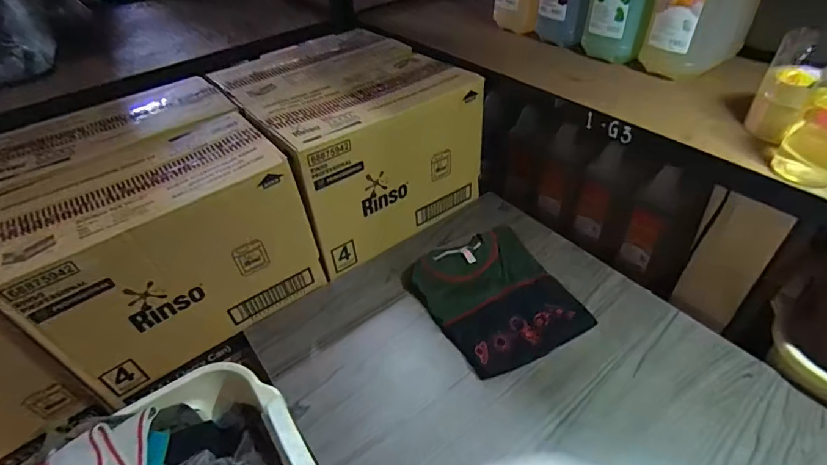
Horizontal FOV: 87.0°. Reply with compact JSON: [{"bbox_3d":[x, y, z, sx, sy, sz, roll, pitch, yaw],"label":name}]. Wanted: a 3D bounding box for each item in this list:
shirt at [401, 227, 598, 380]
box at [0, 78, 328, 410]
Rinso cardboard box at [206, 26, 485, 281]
[{"bbox_3d":[0.137,0.103,0.772,0.234,0.042,0.266,-19,44,-14],"label":"shirt"},{"bbox_3d":[-0.446,-0.022,0.776,0.381,0.302,0.401,-30,48,-24],"label":"box"},{"bbox_3d":[-0.139,-0.202,0.947,0.381,0.291,0.435,-29,47,-24],"label":"Rinso cardboard box"}]

